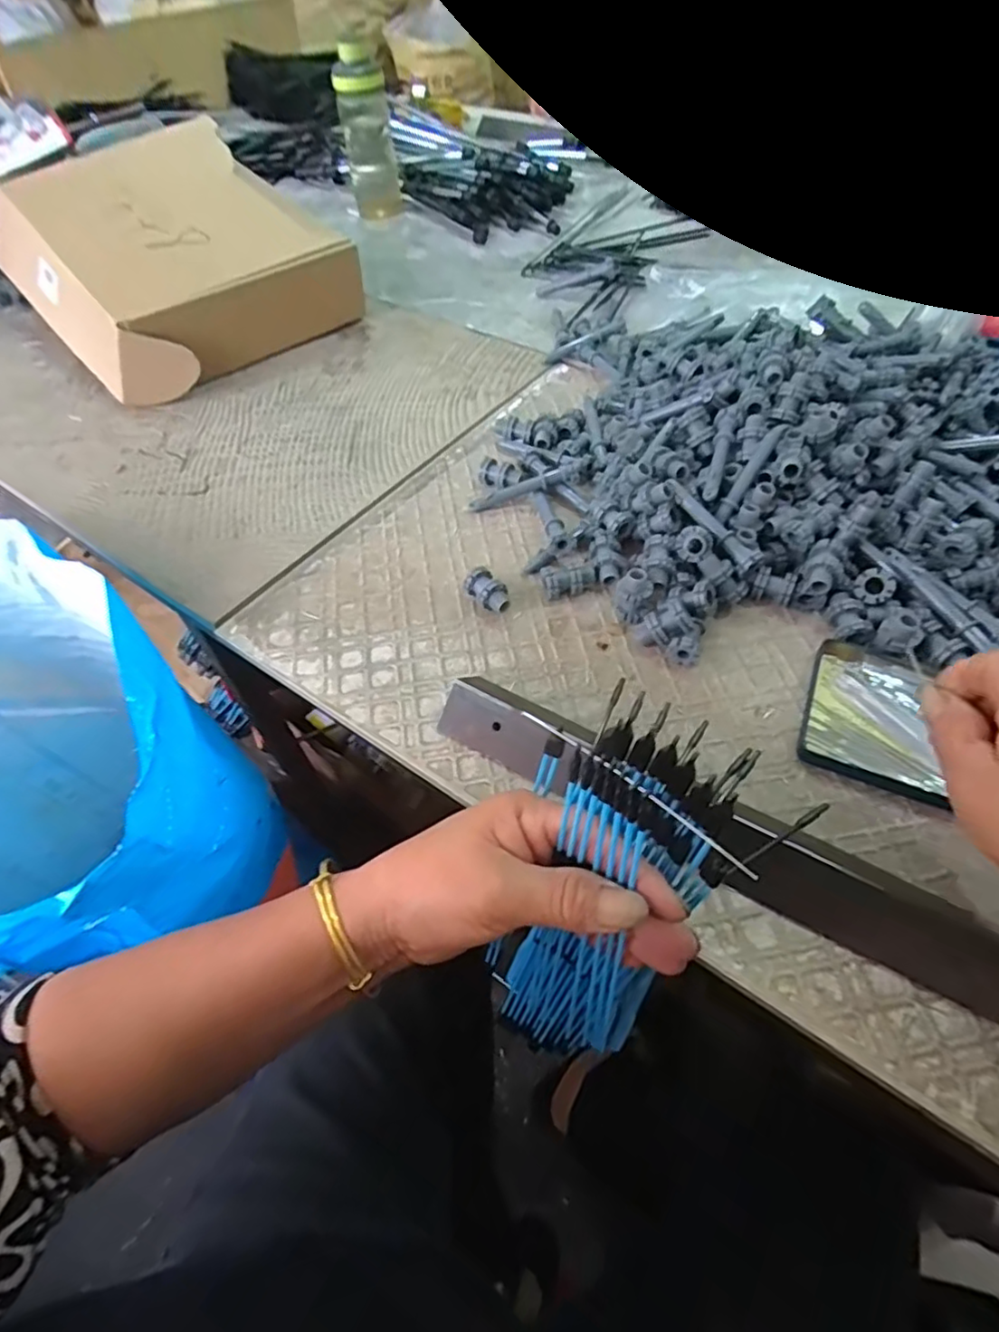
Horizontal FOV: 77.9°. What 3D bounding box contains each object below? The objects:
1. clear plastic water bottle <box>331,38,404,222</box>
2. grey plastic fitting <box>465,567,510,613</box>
[{"bbox_3d":[-0.180,-0.726,0.857,0.068,0.176,0.075,-8,53,-4],"label":"clear plastic water bottle"},{"bbox_3d":[-0.008,-0.053,0.455,0.021,0.020,0.035,-33,58,-21],"label":"grey plastic fitting"}]

